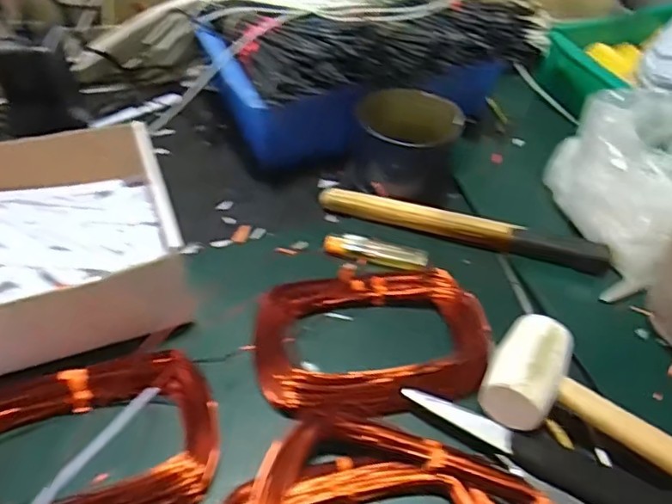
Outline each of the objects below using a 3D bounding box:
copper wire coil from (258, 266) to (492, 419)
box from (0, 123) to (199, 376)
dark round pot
[{"bbox_3d":[0.028,0.063,0.433,0.170,0.023,0.118,-9,50,-12],"label":"copper wire coil"},{"bbox_3d":[-0.255,-0.004,0.433,0.239,0.070,0.193,-15,52,-17],"label":"box"},{"bbox_3d":[0.070,-0.099,0.551,0.091,0.078,0.085,3,48,-3],"label":"dark round pot"}]

